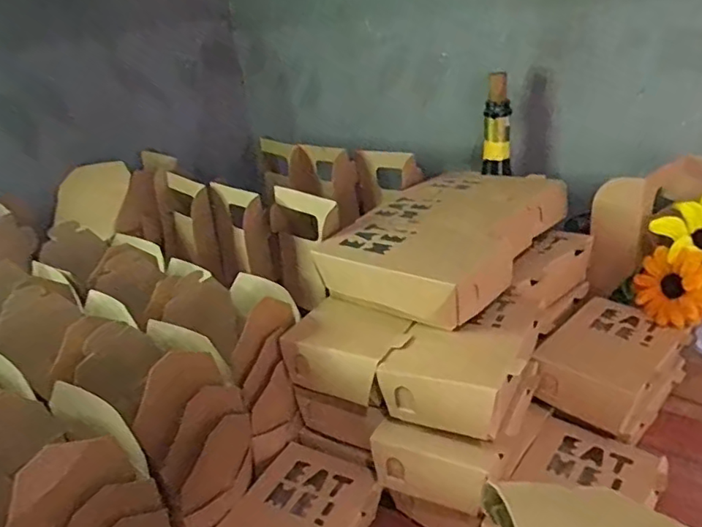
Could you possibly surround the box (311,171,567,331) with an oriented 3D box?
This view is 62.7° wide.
[{"bbox_3d":[0.100,-0.036,0.564,0.154,0.047,0.288,12,30,31],"label":"box"}]

